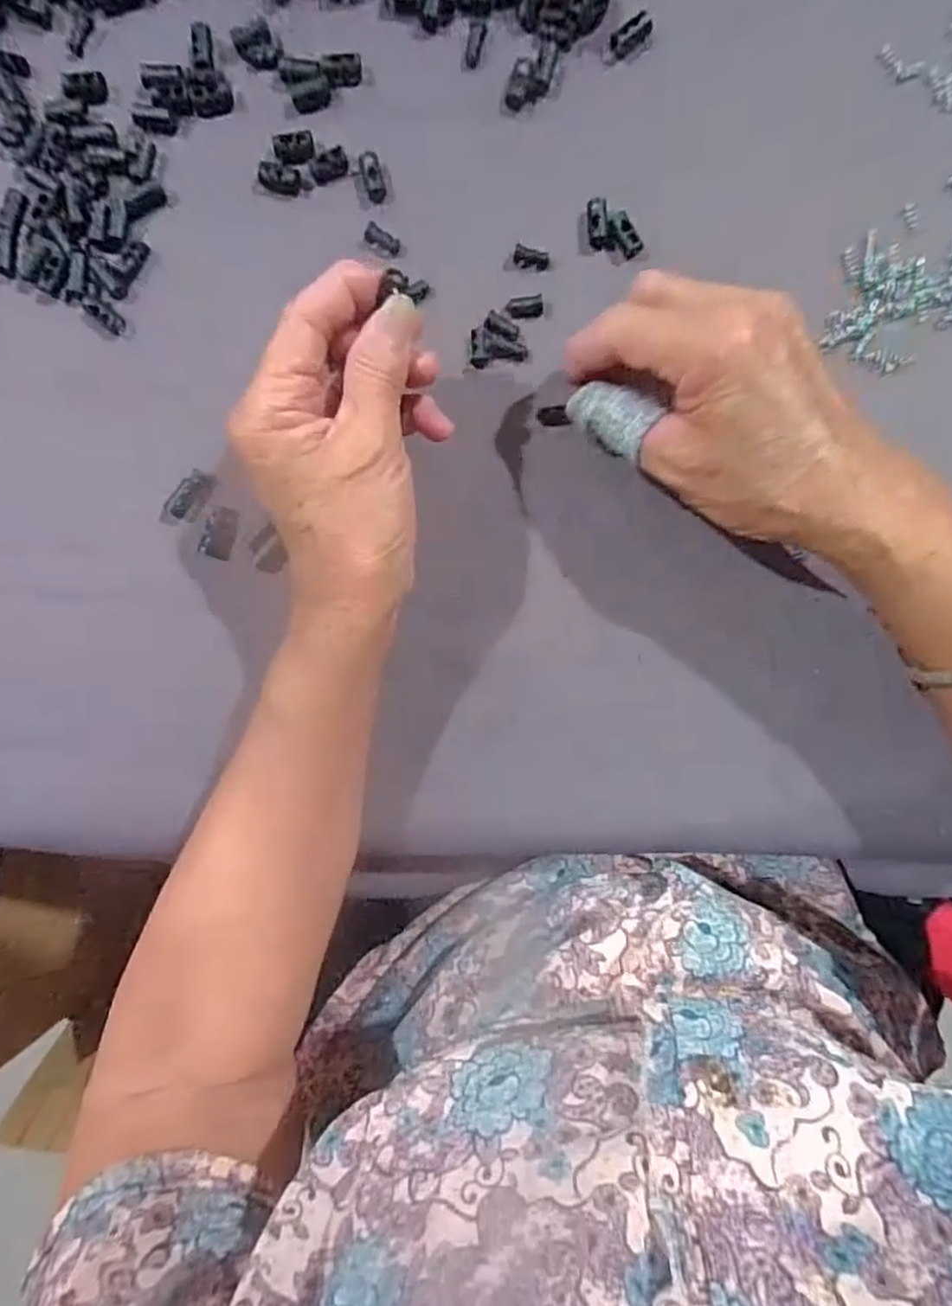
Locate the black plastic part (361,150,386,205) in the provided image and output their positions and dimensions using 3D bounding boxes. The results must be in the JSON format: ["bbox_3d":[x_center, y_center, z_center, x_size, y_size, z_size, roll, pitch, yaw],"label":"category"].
[{"bbox_3d":[-0.047,-0.220,0.302,0.009,0.006,0.025,-15,91,2],"label":"black plastic part"}]

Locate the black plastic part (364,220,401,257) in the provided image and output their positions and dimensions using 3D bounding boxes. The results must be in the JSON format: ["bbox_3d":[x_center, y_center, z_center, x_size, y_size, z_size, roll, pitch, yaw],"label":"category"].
[{"bbox_3d":[-0.043,-0.193,0.304,0.017,0.006,0.008,32,92,0],"label":"black plastic part"}]

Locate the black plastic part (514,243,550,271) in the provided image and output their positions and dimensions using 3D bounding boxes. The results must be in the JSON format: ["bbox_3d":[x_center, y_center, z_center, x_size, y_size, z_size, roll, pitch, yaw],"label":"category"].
[{"bbox_3d":[0.026,-0.183,0.303,0.016,0.005,0.007,10,92,1],"label":"black plastic part"}]

